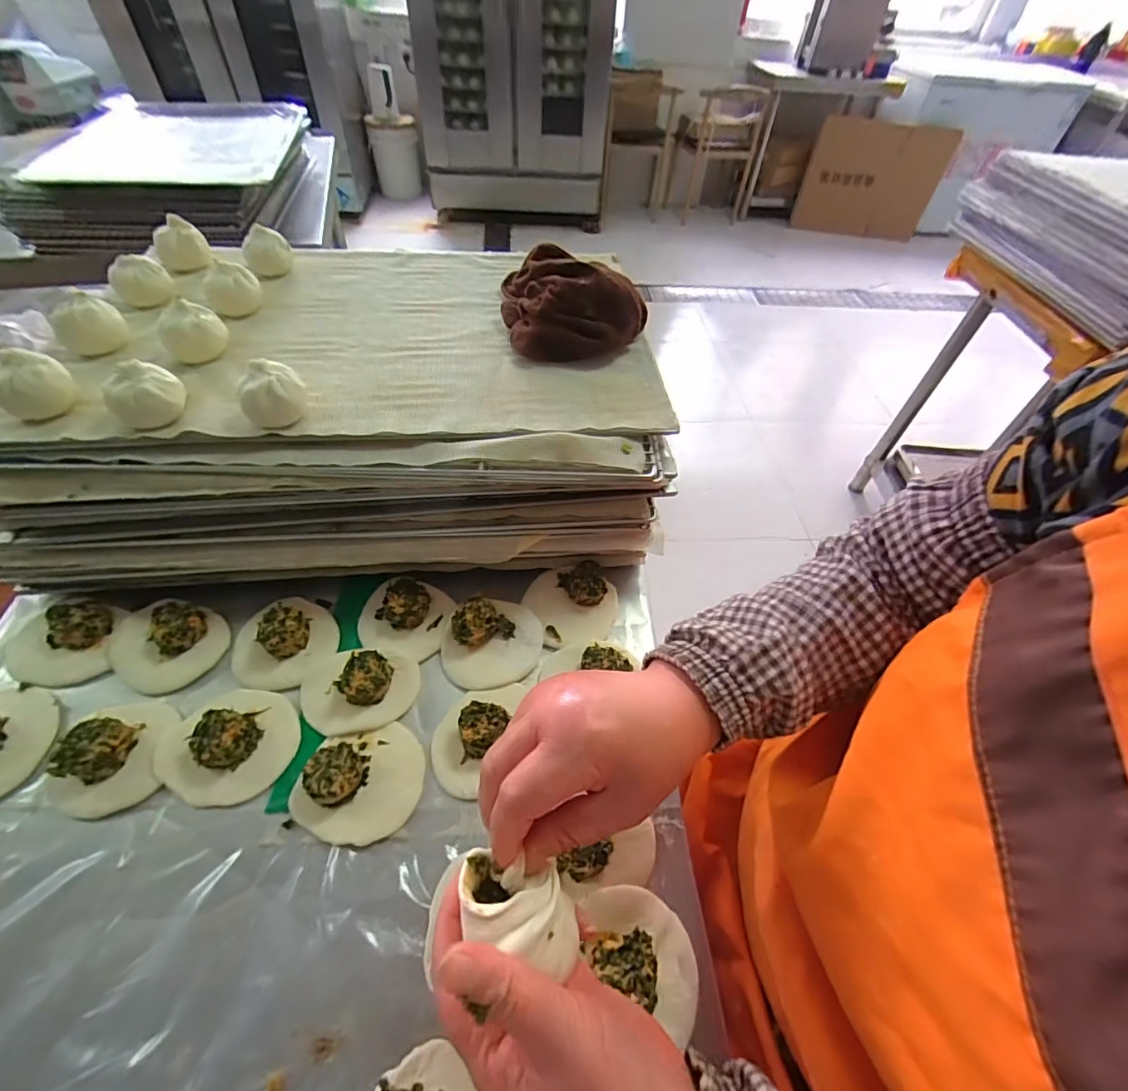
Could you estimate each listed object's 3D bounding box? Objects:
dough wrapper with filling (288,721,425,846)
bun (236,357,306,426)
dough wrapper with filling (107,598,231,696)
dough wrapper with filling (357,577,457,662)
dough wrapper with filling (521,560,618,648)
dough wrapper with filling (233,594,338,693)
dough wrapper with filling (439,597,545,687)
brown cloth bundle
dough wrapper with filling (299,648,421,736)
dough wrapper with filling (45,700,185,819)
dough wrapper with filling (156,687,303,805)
[{"bbox_3d":[-0.156,0.176,0.383,0.093,0.026,0.078,-10,51,-12],"label":"dough wrapper with filling"},{"bbox_3d":[-0.236,-0.123,0.415,0.048,0.037,0.043,-22,54,-21],"label":"bun"},{"bbox_3d":[-0.352,0.081,0.447,0.092,0.030,0.079,21,51,14],"label":"dough wrapper with filling"},{"bbox_3d":[-0.149,0.060,0.475,0.082,0.027,0.074,11,50,6],"label":"dough wrapper with filling"},{"bbox_3d":[0.008,0.050,0.490,0.088,0.026,0.086,2,49,-2],"label":"dough wrapper with filling"},{"bbox_3d":[-0.251,0.080,0.454,0.080,0.027,0.086,2,49,-2],"label":"dough wrapper with filling"},{"bbox_3d":[-0.065,0.081,0.460,0.088,0.026,0.079,-5,50,-8],"label":"dough wrapper with filling"},{"bbox_3d":[0.009,-0.263,0.538,0.141,0.059,0.155,-6,50,-9],"label":"brown cloth bundle"},{"bbox_3d":[-0.173,0.116,0.426,0.095,0.029,0.069,-2,49,-6],"label":"dough wrapper with filling"},{"bbox_3d":[-0.343,0.153,0.387,0.073,0.031,0.084,1,49,-2],"label":"dough wrapper with filling"},{"bbox_3d":[-0.264,0.148,0.397,0.097,0.026,0.087,21,51,14],"label":"dough wrapper with filling"}]

